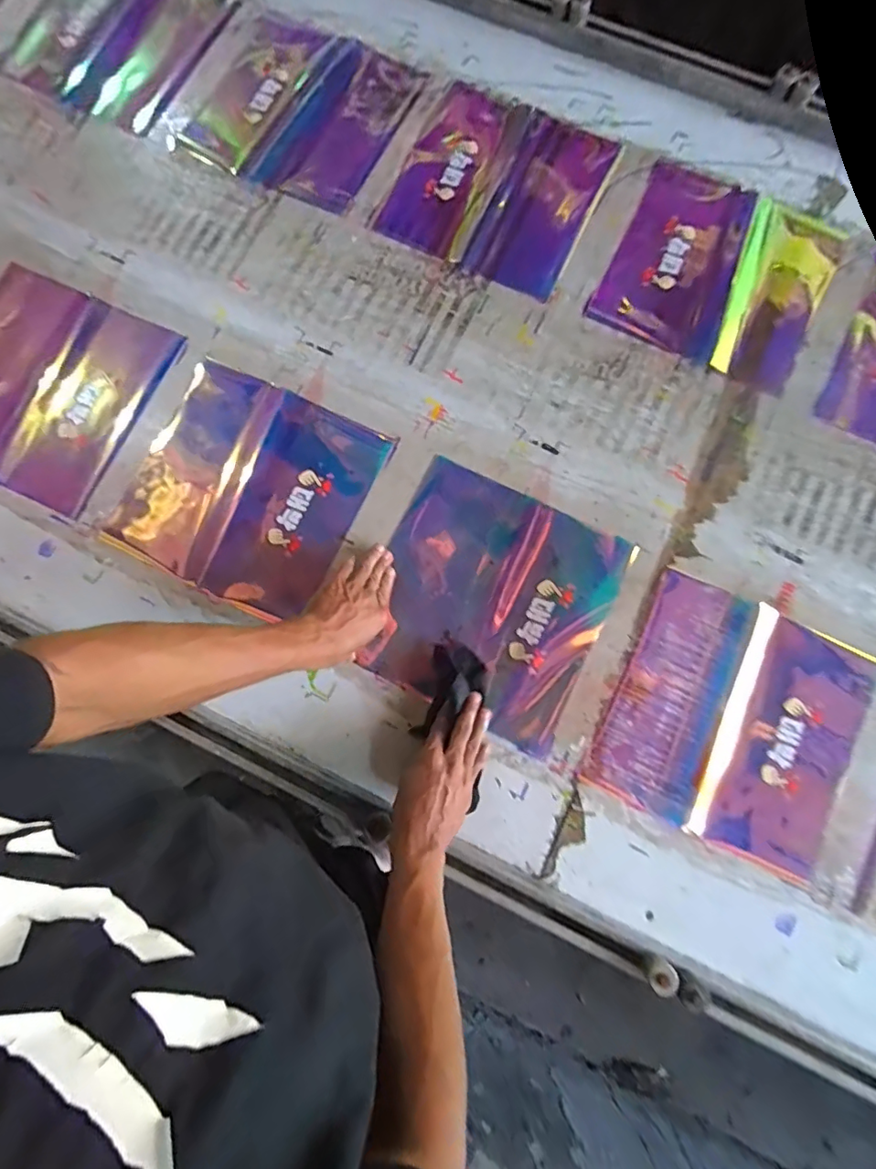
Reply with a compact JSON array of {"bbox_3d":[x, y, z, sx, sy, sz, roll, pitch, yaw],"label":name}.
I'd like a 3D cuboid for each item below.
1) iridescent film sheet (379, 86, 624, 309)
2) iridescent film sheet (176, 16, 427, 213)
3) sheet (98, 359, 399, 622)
[{"bbox_3d":[0.091,-0.603,0.780,0.291,0.013,0.306,24,81,5],"label":"iridescent film sheet"},{"bbox_3d":[-0.215,-0.750,0.808,0.298,0.016,0.291,25,81,5],"label":"iridescent film sheet"},{"bbox_3d":[-0.258,-0.131,0.707,0.303,0.012,0.291,24,81,5],"label":"sheet"}]

